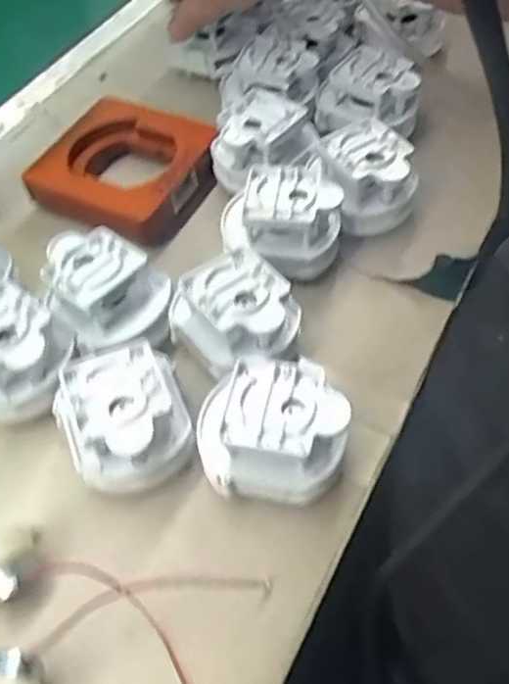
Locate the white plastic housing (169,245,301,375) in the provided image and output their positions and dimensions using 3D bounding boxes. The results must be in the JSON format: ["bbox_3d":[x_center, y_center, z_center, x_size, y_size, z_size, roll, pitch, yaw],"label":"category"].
[{"bbox_3d":[-0.011,-0.015,0.353,0.069,0.042,0.057,37,65,25],"label":"white plastic housing"}]

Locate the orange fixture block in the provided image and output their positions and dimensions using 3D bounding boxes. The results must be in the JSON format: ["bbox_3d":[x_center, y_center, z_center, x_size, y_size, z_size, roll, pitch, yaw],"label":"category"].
[{"bbox_3d":[-0.087,-0.116,0.440,0.100,0.038,0.105,26,60,20],"label":"orange fixture block"}]

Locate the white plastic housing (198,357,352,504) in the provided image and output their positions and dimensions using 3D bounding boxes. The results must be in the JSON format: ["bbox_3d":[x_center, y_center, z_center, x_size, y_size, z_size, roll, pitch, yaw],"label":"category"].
[{"bbox_3d":[0.008,0.043,0.315,0.070,0.052,0.061,4,55,7],"label":"white plastic housing"}]

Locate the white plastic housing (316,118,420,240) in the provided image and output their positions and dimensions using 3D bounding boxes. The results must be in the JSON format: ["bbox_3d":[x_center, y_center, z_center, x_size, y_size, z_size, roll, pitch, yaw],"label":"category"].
[{"bbox_3d":[0.069,-0.100,0.414,0.054,0.051,0.060,-18,56,-9],"label":"white plastic housing"}]

